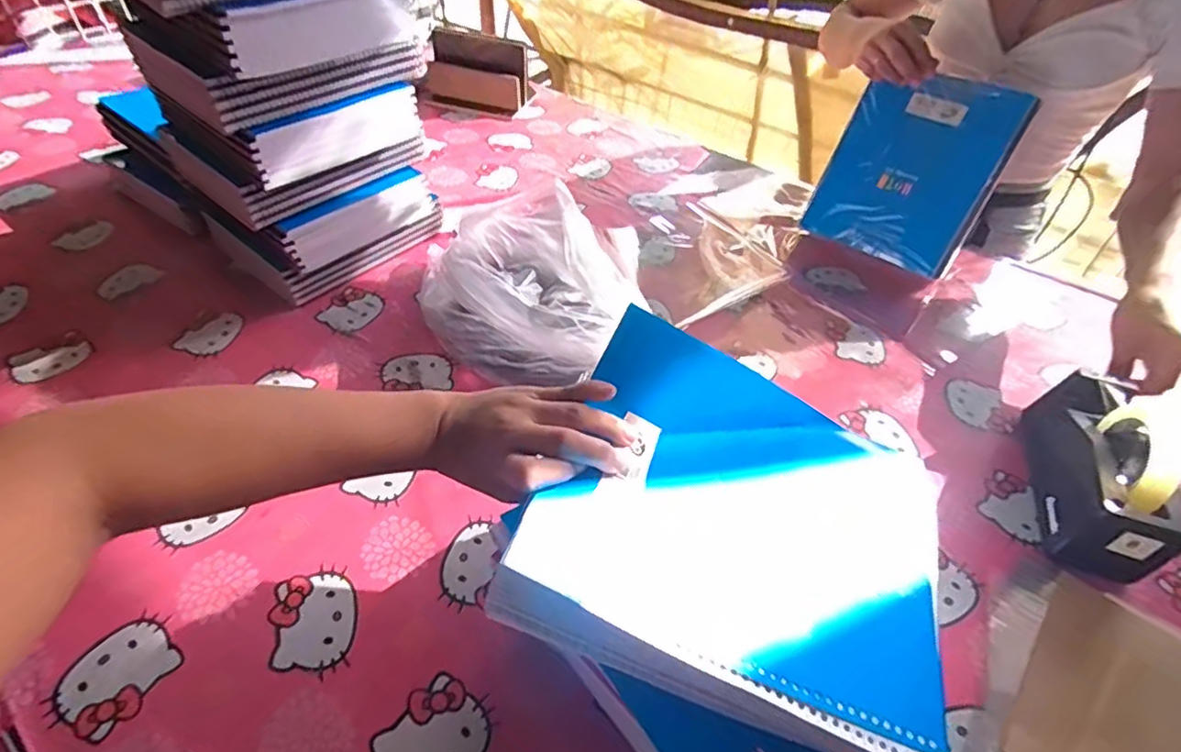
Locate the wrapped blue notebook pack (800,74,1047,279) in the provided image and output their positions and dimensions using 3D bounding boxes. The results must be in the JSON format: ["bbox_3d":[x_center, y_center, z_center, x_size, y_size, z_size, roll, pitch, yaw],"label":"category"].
[{"bbox_3d":[0.452,-0.290,0.846,0.211,0.243,0.016,29,28,22],"label":"wrapped blue notebook pack"}]

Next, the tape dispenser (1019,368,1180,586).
[{"bbox_3d":[0.510,0.092,0.600,0.075,0.110,0.216,15,47,10],"label":"tape dispenser"}]

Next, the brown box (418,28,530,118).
[{"bbox_3d":[-0.224,-0.615,1.210,0.207,0.106,0.143,19,48,14],"label":"brown box"}]

